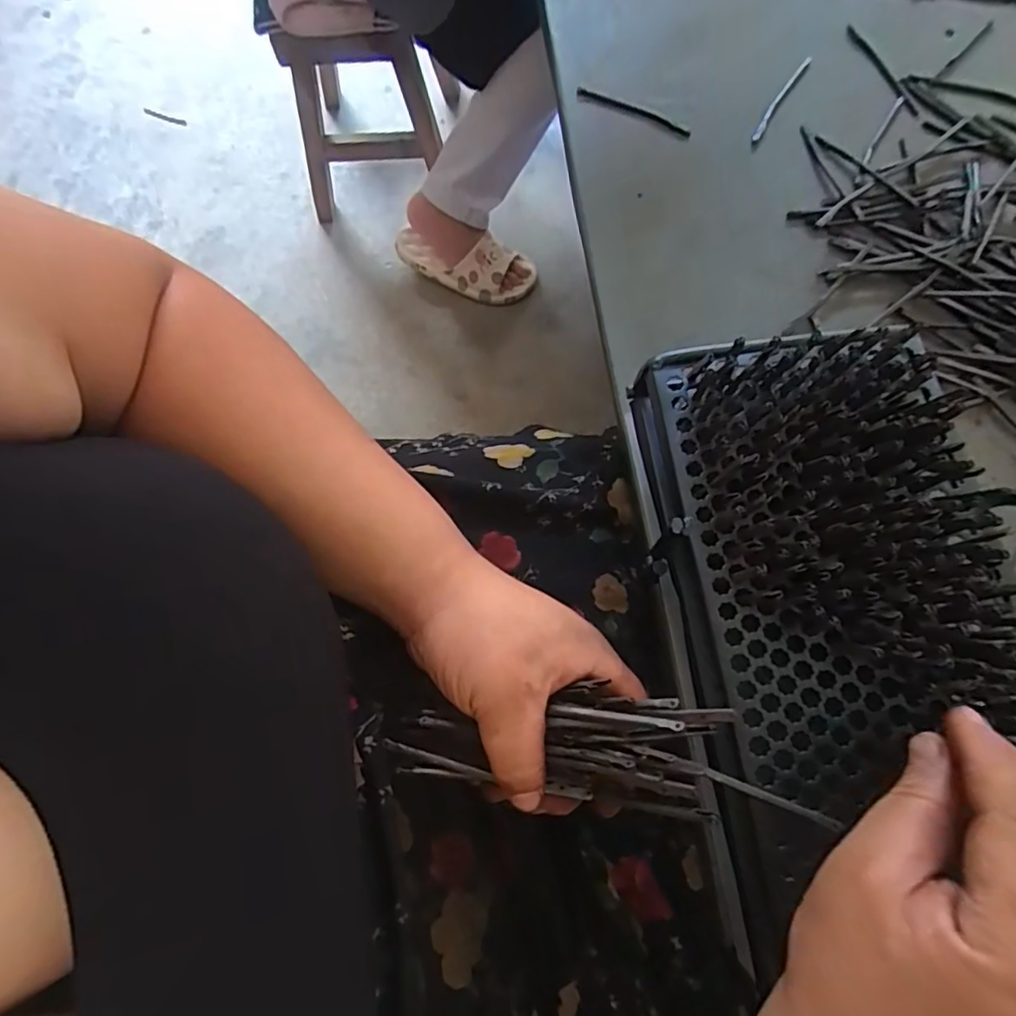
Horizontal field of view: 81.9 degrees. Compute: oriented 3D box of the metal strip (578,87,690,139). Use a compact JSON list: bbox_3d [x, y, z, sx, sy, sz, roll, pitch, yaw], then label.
[{"bbox_3d":[0.102,-0.320,0.472,0.096,0.004,0.011,26,87,4],"label":"metal strip"}]

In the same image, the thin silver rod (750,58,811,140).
[{"bbox_3d":[0.219,-0.329,0.469,0.008,0.004,0.100,32,77,11],"label":"thin silver rod"}]

